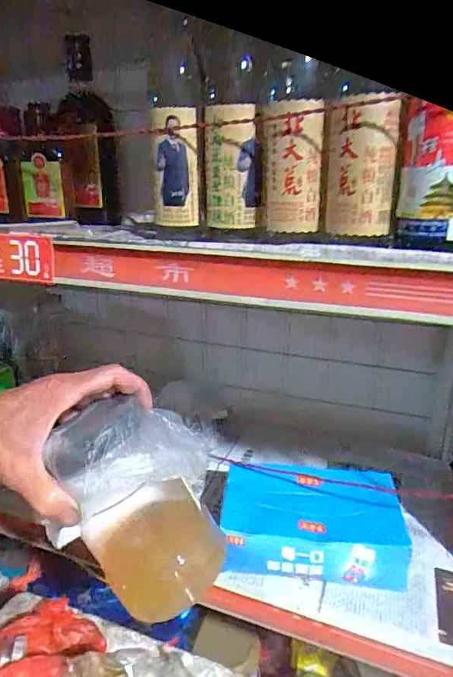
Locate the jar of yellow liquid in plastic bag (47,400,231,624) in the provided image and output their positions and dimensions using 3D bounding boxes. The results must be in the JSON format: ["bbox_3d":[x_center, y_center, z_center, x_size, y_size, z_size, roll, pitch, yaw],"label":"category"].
[{"bbox_3d":[-0.064,0.126,0.350,0.114,0.148,0.101,-30,40,-35],"label":"jar of yellow liquid in plastic bag"}]

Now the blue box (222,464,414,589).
[{"bbox_3d":[0.091,0.205,0.504,0.192,0.064,0.125,1,21,3],"label":"blue box"}]

